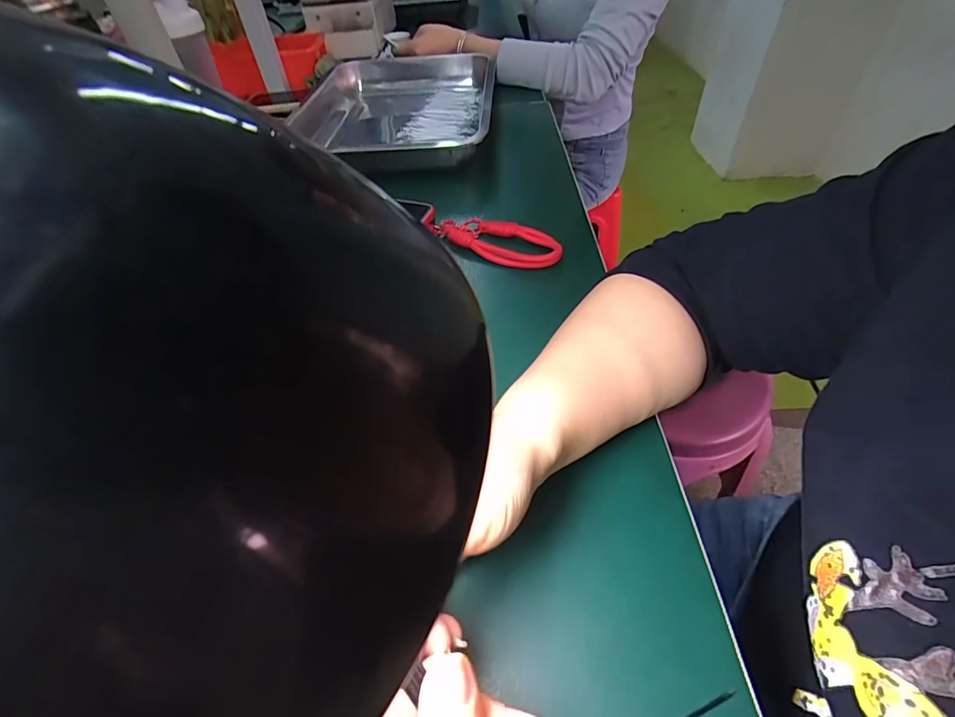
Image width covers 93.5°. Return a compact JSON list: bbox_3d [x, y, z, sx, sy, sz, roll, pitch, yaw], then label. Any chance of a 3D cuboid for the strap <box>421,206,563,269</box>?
[{"bbox_3d":[0.011,-0.119,0.433,0.148,0.013,0.049,26,58,27],"label":"strap"}]

